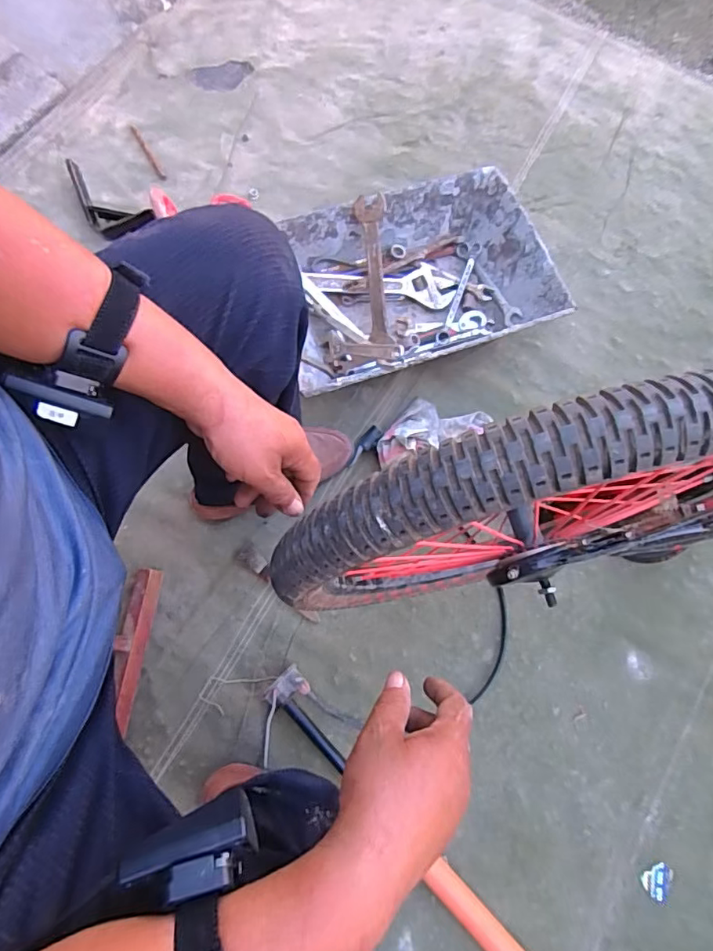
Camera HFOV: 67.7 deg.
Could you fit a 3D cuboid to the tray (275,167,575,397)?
[{"bbox_3d":[0.083,-0.321,0.909,0.468,0.106,0.314,-17,74,-9],"label":"tray"}]

